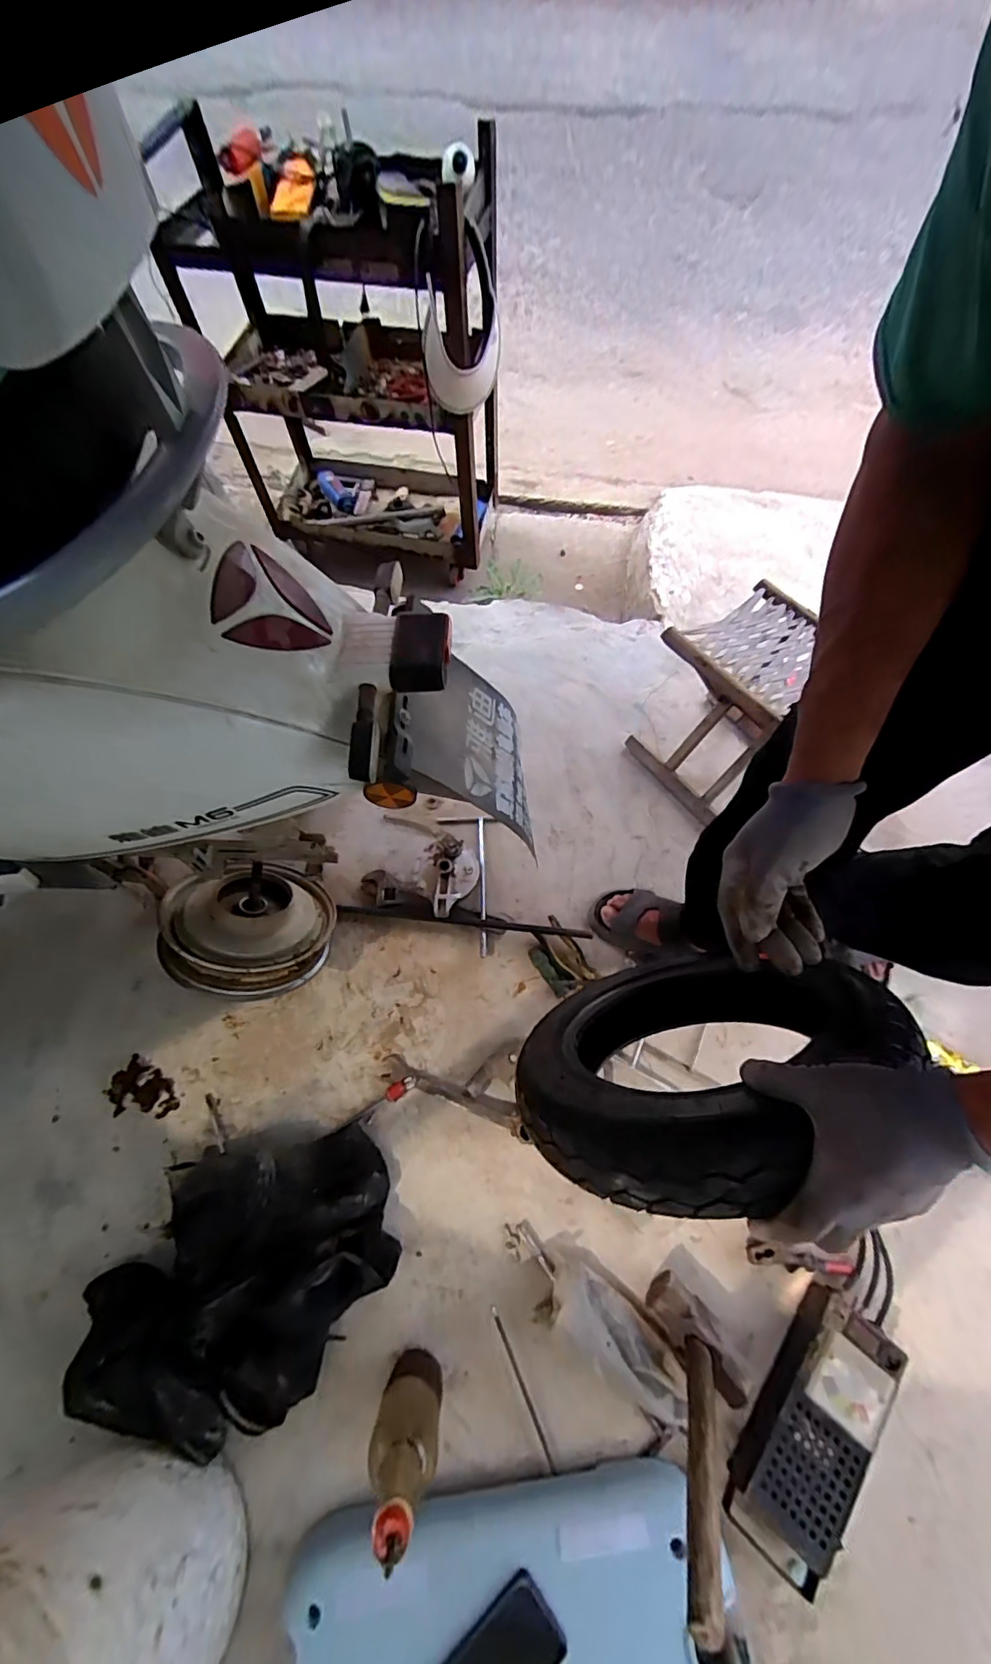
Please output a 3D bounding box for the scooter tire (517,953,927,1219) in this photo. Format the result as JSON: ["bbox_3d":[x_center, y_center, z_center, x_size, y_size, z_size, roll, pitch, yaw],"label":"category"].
[{"bbox_3d":[0.193,0.228,0.546,0.332,0.332,0.078,-14,94,-29],"label":"scooter tire"}]

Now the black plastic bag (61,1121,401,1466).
[{"bbox_3d":[-0.346,0.611,0.737,0.405,0.107,0.324,-16,66,-6],"label":"black plastic bag"}]

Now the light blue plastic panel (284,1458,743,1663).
[{"bbox_3d":[0.028,0.912,0.601,0.502,0.066,0.259,-10,66,-3],"label":"light blue plastic panel"}]

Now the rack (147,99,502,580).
[{"bbox_3d":[-0.321,-1.136,1.334,0.671,0.680,0.420,4,66,3],"label":"rack"}]

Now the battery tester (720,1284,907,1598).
[{"bbox_3d":[0.392,0.739,0.675,0.117,0.064,0.275,36,71,16],"label":"battery tester"}]

